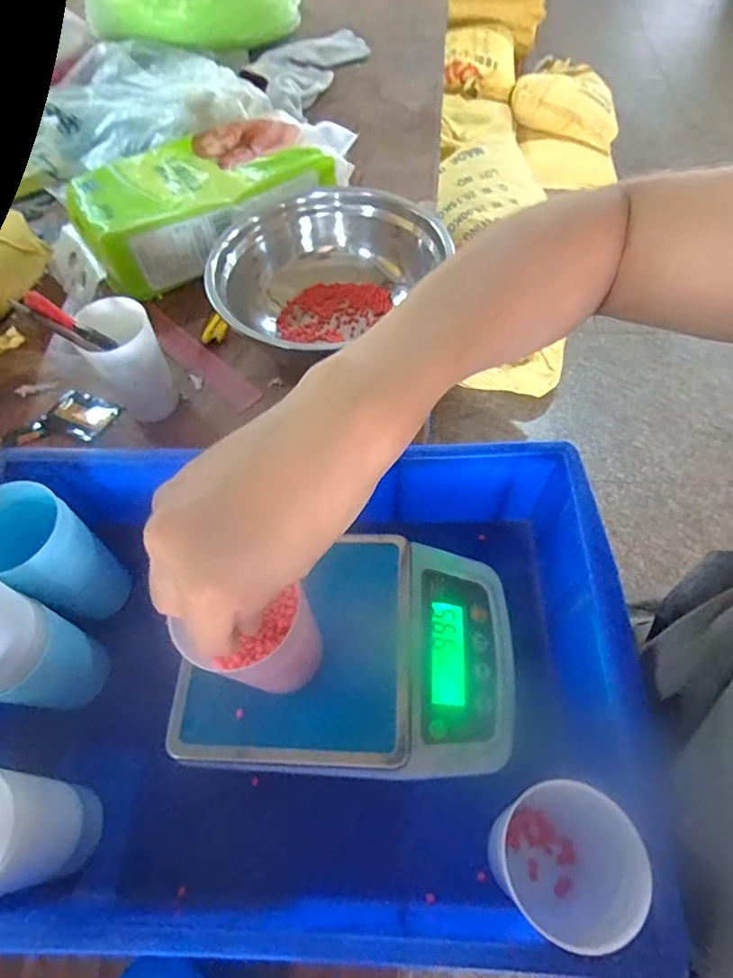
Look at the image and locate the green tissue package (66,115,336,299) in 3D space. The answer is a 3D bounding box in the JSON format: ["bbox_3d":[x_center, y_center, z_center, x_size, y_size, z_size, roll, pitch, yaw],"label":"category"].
[{"bbox_3d":[-0.195,-0.345,0.649,0.284,0.087,0.166,-26,62,-12],"label":"green tissue package"}]

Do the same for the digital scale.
[{"bbox_3d":[-0.009,0.107,0.357,0.218,0.042,0.151,0,60,3],"label":"digital scale"}]

